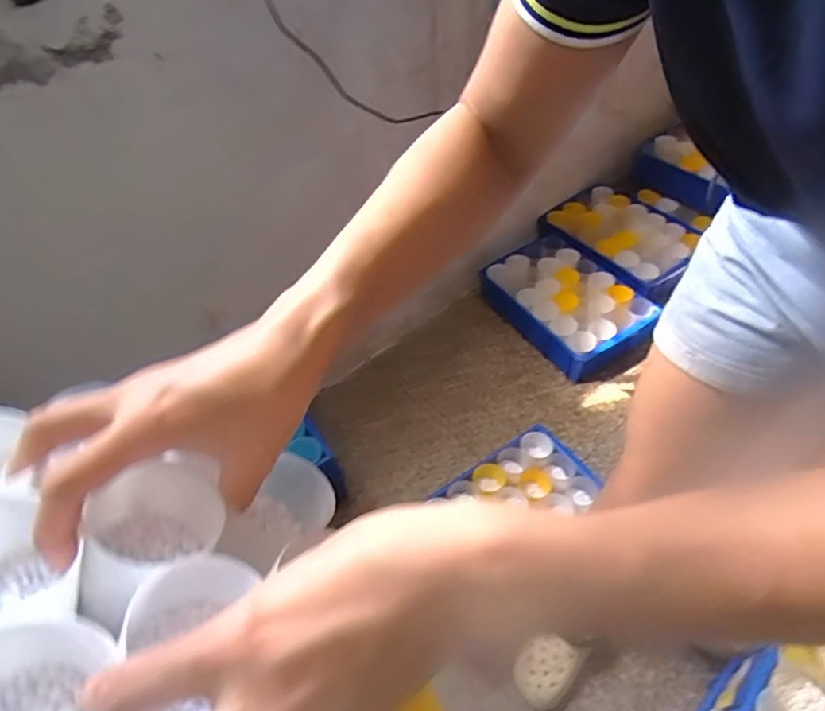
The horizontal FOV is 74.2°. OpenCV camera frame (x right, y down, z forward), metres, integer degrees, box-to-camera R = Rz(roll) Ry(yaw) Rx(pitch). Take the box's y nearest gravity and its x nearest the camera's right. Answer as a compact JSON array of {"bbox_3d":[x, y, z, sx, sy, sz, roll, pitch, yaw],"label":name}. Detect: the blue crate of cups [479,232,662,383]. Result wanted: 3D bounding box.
[{"bbox_3d":[0.409,-0.133,1.444,0.275,0.126,0.398,-29,52,-17],"label":"blue crate of cups"}]

